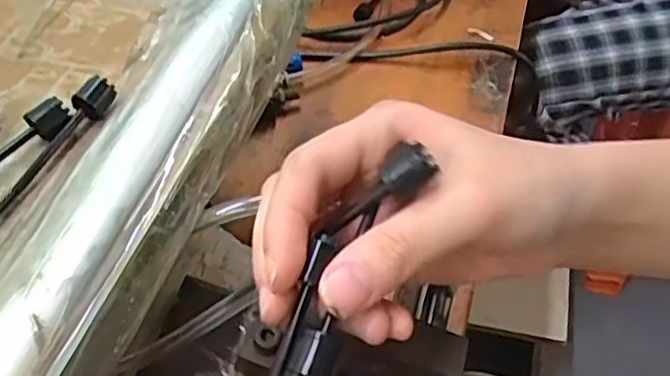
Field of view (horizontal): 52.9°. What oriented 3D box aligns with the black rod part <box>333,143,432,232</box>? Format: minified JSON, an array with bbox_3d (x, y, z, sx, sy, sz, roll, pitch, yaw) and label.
[{"bbox_3d":[0.013,0.001,0.221,0.042,0.012,0.014,-37,41,28],"label":"black rod part"}]

